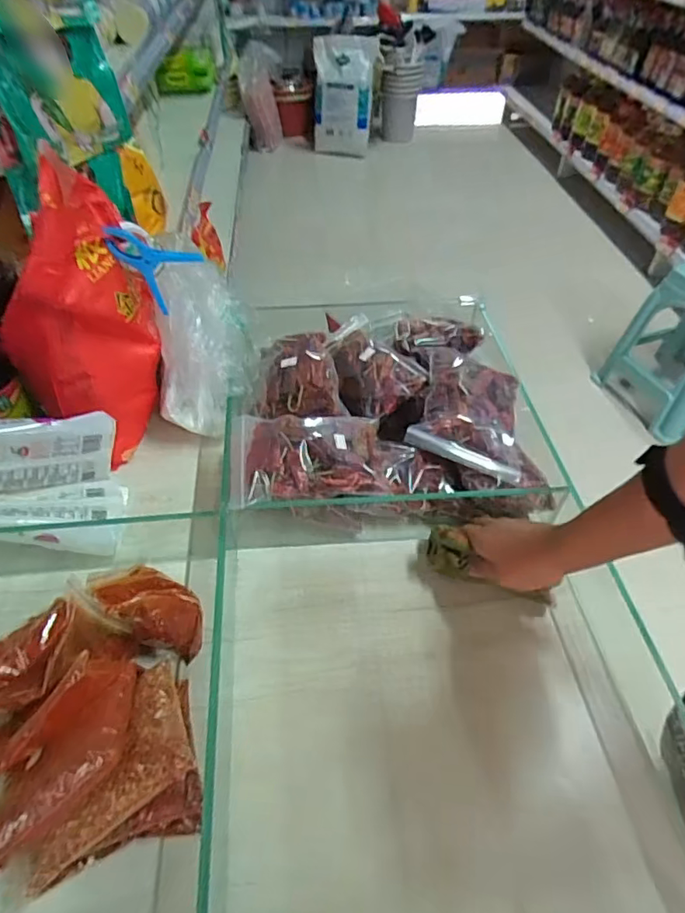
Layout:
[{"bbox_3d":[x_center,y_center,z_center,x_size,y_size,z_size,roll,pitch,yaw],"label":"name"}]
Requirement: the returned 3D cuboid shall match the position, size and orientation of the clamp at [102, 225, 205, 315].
[{"bbox_3d":[-0.239,-0.227,0.663,0.109,0.081,0.021,13,21,-28],"label":"clamp"}]

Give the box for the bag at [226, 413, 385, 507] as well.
[{"bbox_3d":[-0.042,-0.009,0.616,0.167,0.040,0.126,-3,46,-5],"label":"bag"}]

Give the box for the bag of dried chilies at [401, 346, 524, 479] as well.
[{"bbox_3d":[0.162,-0.062,0.665,0.129,0.048,0.166,14,47,11],"label":"bag of dried chilies"}]

